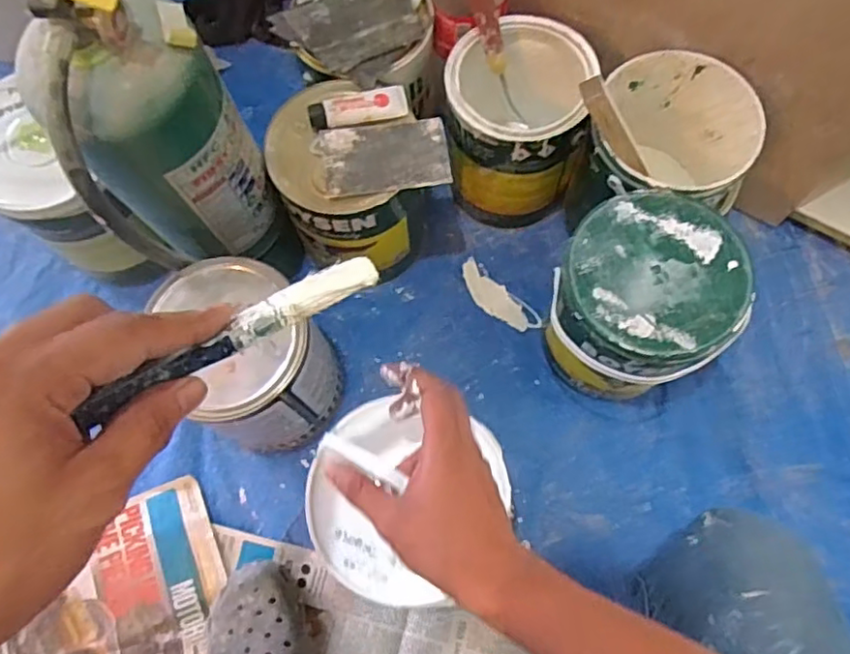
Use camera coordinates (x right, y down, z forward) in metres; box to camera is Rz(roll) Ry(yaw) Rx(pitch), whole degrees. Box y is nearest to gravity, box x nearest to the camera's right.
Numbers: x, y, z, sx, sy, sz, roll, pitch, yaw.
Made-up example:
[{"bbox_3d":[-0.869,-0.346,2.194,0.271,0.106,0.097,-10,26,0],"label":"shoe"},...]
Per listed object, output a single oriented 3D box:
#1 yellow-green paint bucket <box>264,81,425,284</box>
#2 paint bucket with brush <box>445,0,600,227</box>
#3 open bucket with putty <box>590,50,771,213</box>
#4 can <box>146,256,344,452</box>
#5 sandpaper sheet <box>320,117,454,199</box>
[{"bbox_3d":[-0.085,-0.158,0.755,0.148,0.213,0.158,-1,72,2],"label":"yellow-green paint bucket"},{"bbox_3d":[0.106,-0.245,0.759,0.156,0.249,0.162,4,72,4],"label":"paint bucket with brush"},{"bbox_3d":[0.269,-0.180,0.740,0.171,0.192,0.172,-1,72,2],"label":"open bucket with putty"},{"bbox_3d":[-0.183,0.039,0.691,0.149,0.222,0.156,-1,72,2],"label":"can"},{"bbox_3d":[-0.041,-0.177,0.660,0.128,0.008,0.075,-8,76,-2],"label":"sandpaper sheet"}]

